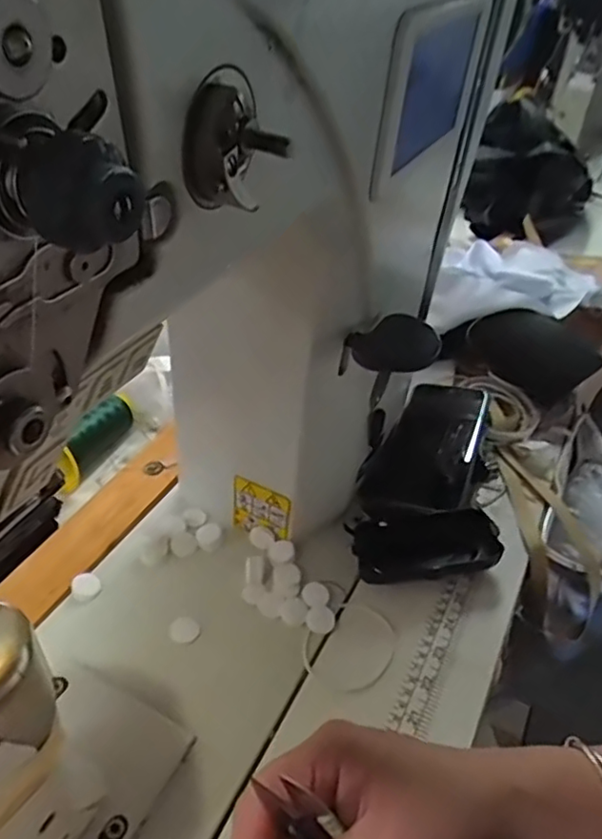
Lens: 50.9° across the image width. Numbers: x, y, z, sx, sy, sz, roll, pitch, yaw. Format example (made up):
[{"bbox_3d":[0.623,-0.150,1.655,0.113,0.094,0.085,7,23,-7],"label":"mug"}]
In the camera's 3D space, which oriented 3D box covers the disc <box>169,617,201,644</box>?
[{"bbox_3d":[-0.084,0.150,0.452,0.021,0.004,0.020,-1,37,1],"label":"disc"}]

